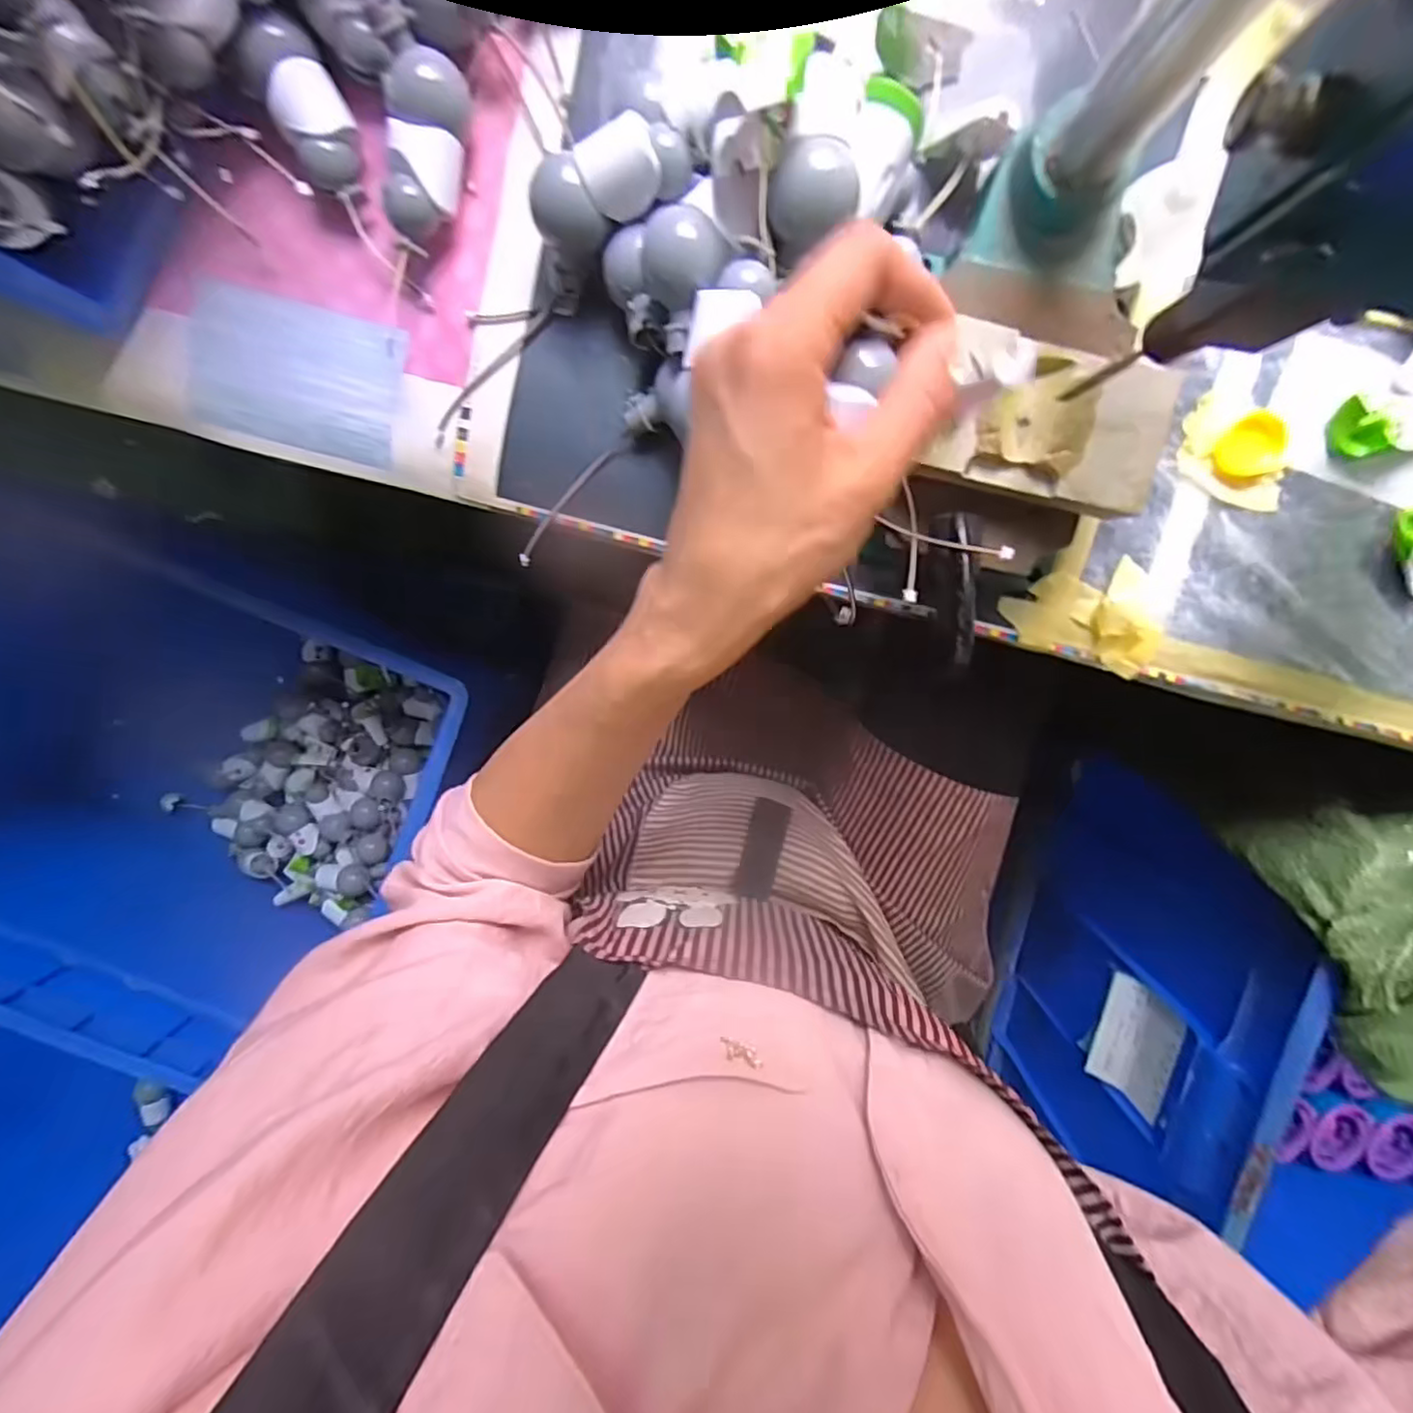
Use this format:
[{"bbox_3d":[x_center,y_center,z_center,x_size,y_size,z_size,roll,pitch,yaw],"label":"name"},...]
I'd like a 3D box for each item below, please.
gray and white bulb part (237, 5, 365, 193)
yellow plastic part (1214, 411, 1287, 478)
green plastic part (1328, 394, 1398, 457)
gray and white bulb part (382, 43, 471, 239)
[{"bbox_3d":[-0.183,-0.274,0.295,0.032,0.030,0.063,-28,97,5],"label":"gray and white bulb part"},{"bbox_3d":[0.268,-0.128,0.314,0.029,0.009,0.029,0,99,1],"label":"yellow plastic part"},{"bbox_3d":[0.314,-0.134,0.307,0.015,0.018,0.026,-12,98,3],"label":"green plastic part"},{"bbox_3d":[-0.130,-0.257,0.298,0.028,0.032,0.071,13,99,-1],"label":"gray and white bulb part"}]

